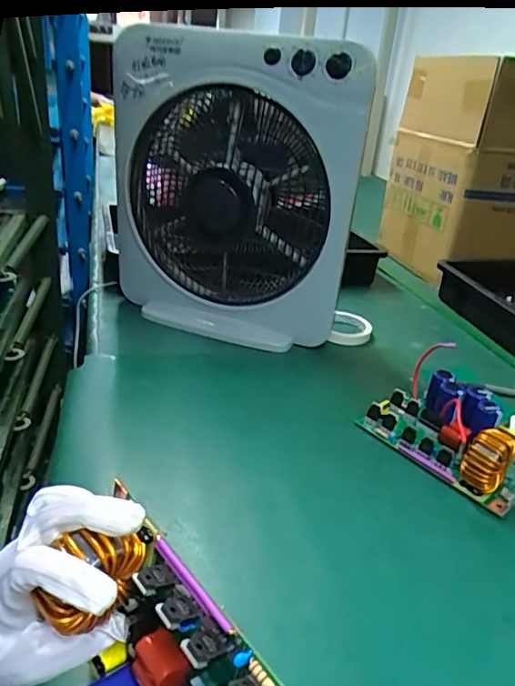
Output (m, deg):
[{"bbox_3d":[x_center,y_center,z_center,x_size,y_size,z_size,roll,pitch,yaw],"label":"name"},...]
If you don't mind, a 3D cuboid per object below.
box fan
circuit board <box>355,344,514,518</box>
[{"bbox_3d":[-0.031,-0.215,0.806,0.366,0.423,0.151,17,29,20],"label":"box fan"},{"bbox_3d":[0.240,0.101,0.644,0.133,0.064,0.199,-18,36,-39],"label":"circuit board"}]

